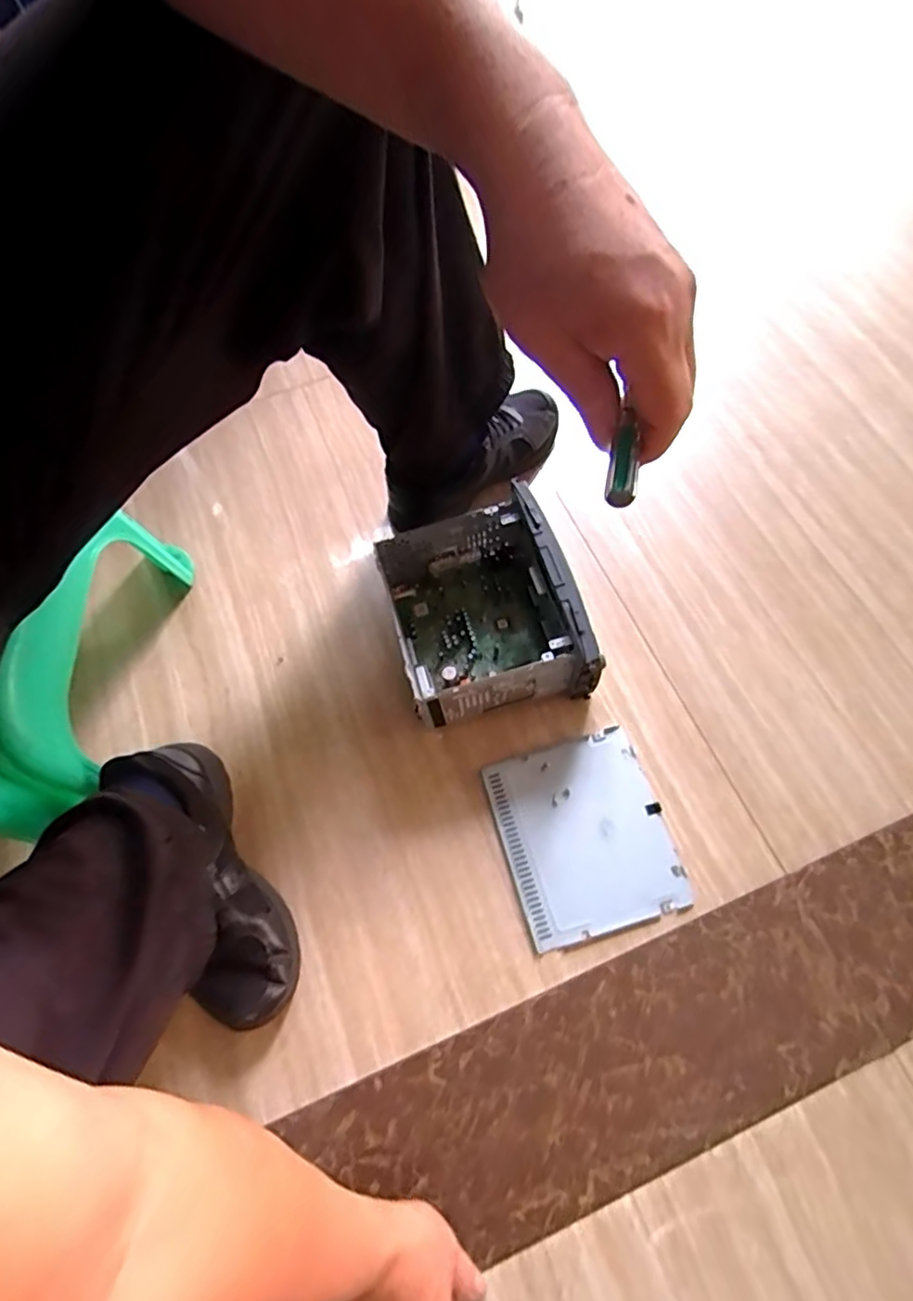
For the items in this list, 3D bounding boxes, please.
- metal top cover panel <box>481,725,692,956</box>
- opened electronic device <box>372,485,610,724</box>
[{"bbox_3d":[0.125,0.181,0.587,0.156,0.005,0.177,-15,67,-6],"label":"metal top cover panel"},{"bbox_3d":[0.026,-0.036,0.617,0.169,0.129,0.194,-14,67,-6],"label":"opened electronic device"}]

